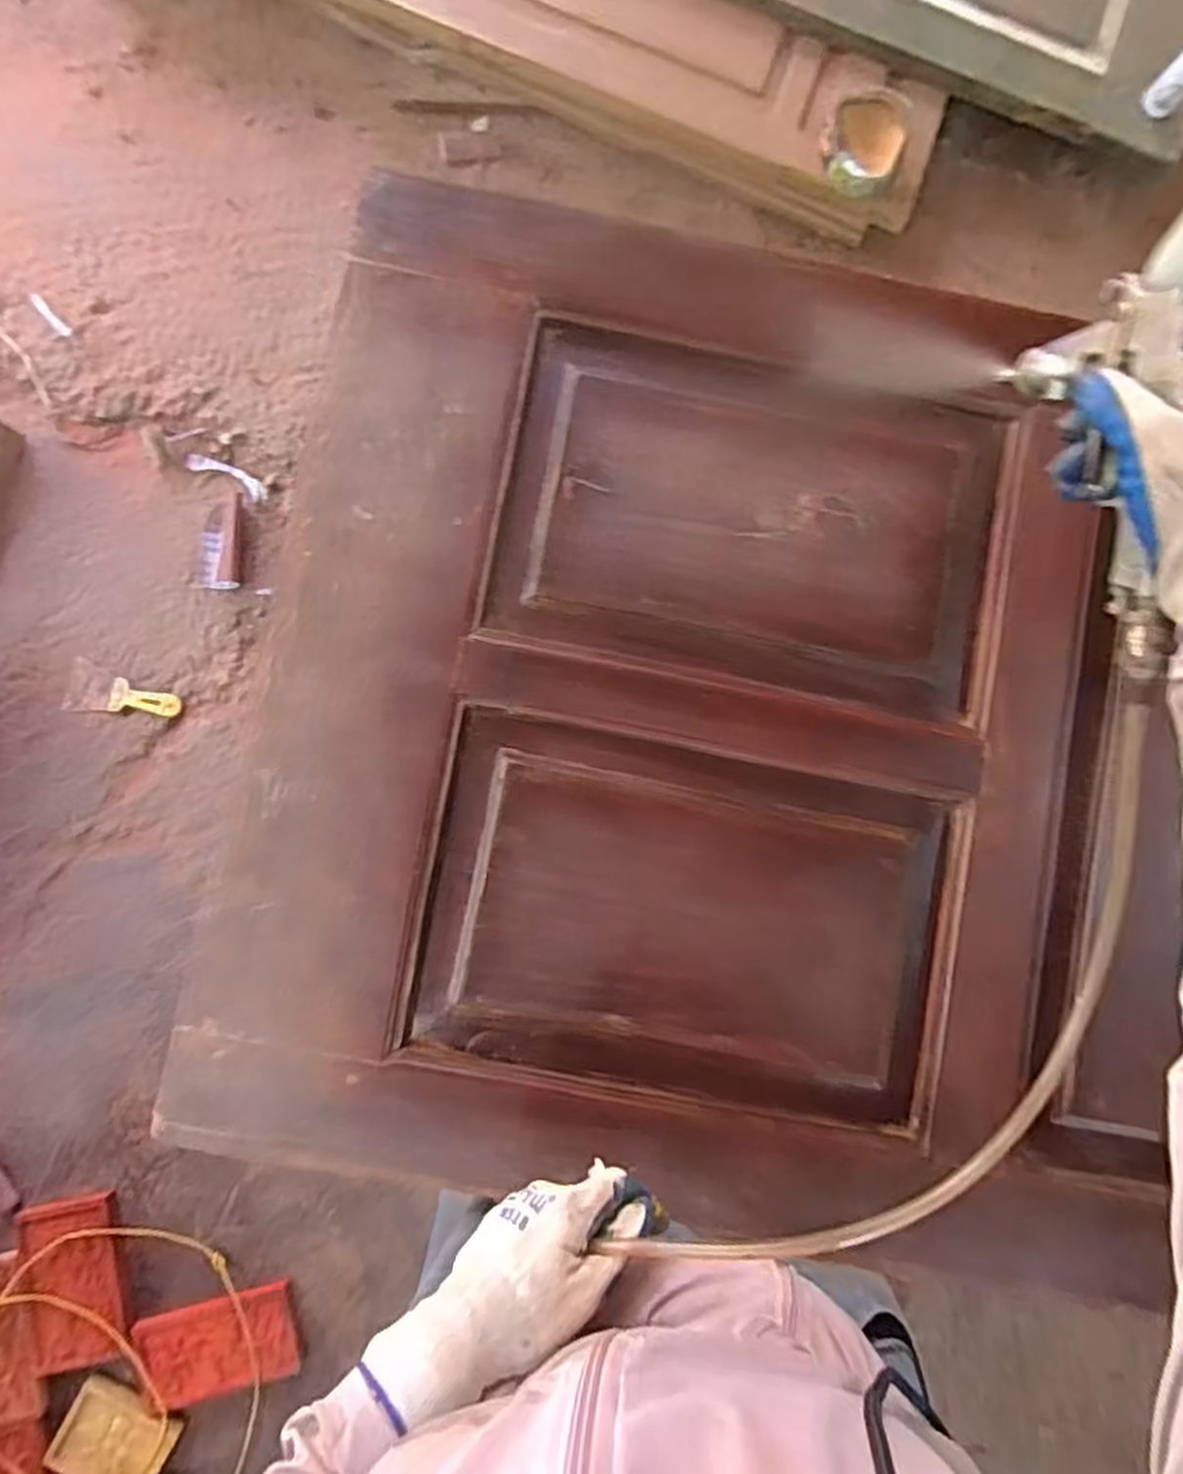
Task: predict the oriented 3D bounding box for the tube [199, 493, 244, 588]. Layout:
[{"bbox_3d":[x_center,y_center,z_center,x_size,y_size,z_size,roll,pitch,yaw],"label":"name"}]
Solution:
[{"bbox_3d":[-0.657,-0.349,1.340,0.067,0.023,0.172,0,87,-1],"label":"tube"}]

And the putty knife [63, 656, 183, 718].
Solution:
[{"bbox_3d":[-0.829,-0.080,1.334,0.199,0.023,0.086,8,84,-3],"label":"putty knife"}]

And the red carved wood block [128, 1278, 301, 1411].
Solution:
[{"bbox_3d":[-0.620,1.016,1.259,0.263,0.026,0.148,-16,86,-5],"label":"red carved wood block"}]

